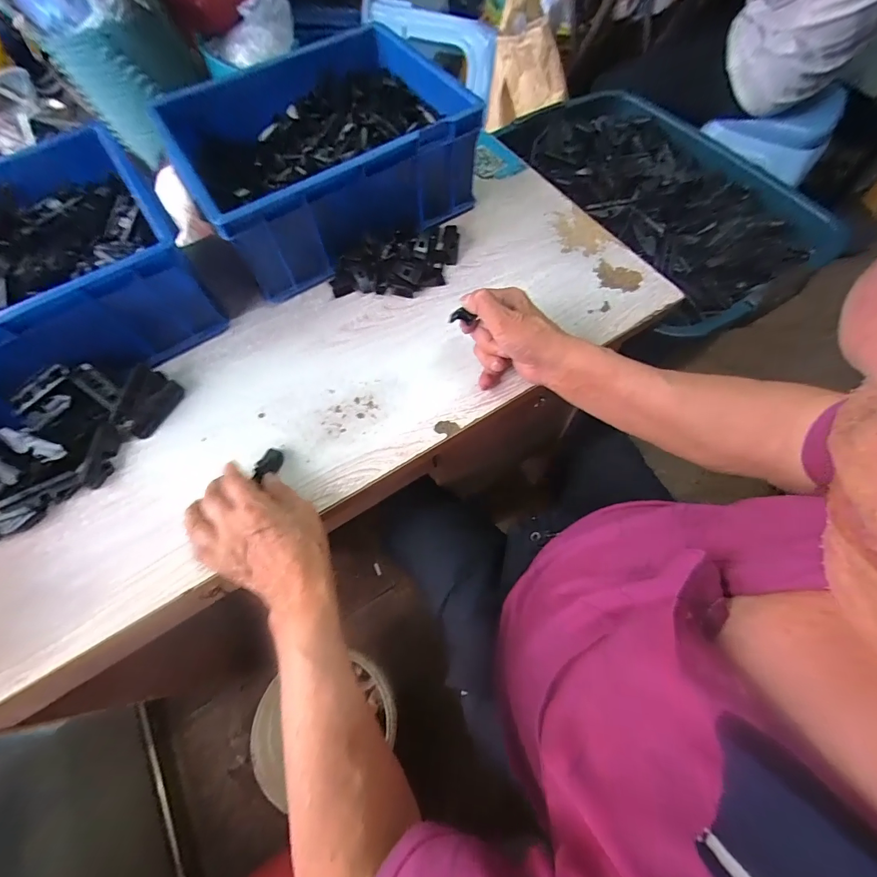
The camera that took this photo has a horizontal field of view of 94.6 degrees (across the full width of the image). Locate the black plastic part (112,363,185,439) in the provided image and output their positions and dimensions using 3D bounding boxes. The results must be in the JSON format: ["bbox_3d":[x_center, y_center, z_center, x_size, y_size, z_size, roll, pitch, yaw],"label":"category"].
[{"bbox_3d":[-0.328,-0.041,0.452,0.043,0.028,0.074,19,68,10],"label":"black plastic part"}]

